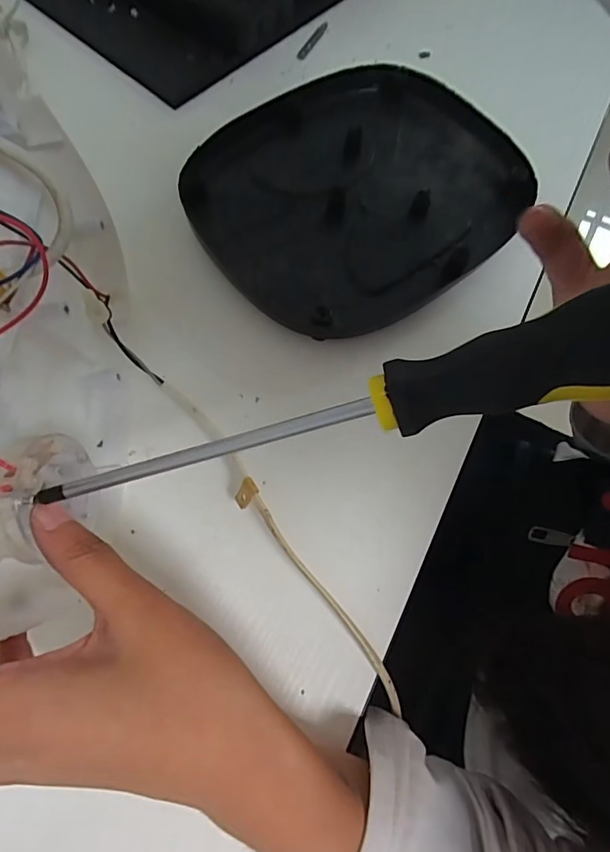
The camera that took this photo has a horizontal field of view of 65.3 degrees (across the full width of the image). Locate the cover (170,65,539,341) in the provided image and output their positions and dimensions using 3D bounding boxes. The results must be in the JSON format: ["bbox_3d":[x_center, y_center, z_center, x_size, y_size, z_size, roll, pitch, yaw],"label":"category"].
[{"bbox_3d":[0.040,-0.161,0.327,0.229,0.023,0.183,-38,73,-15],"label":"cover"}]

